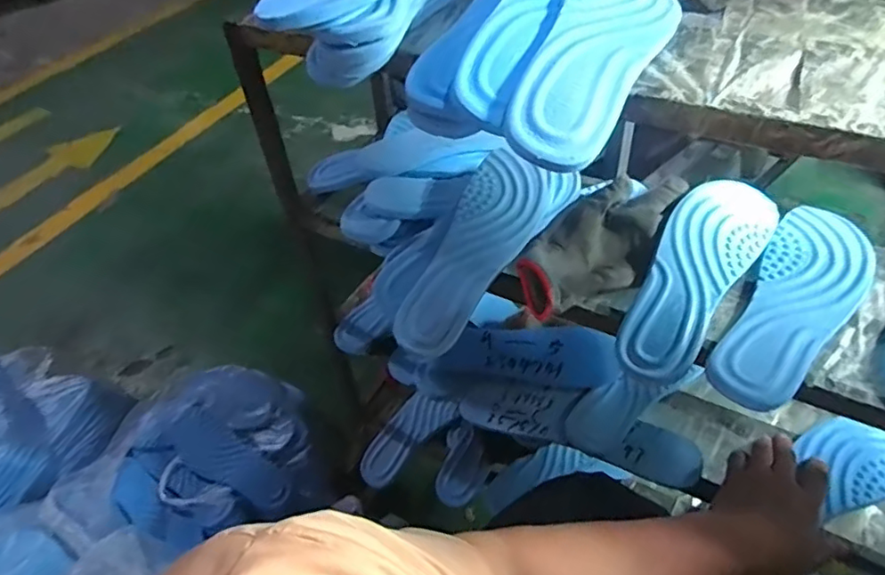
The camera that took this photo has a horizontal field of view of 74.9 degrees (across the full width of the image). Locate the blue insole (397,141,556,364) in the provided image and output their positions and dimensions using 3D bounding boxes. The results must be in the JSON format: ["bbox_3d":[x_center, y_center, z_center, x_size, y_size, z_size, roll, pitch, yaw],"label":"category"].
[{"bbox_3d":[0.033,-0.037,0.550,0.075,0.031,0.226,22,70,26],"label":"blue insole"}]

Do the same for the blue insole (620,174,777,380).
[{"bbox_3d":[0.224,-0.019,0.513,0.077,0.029,0.242,28,55,30],"label":"blue insole"}]

